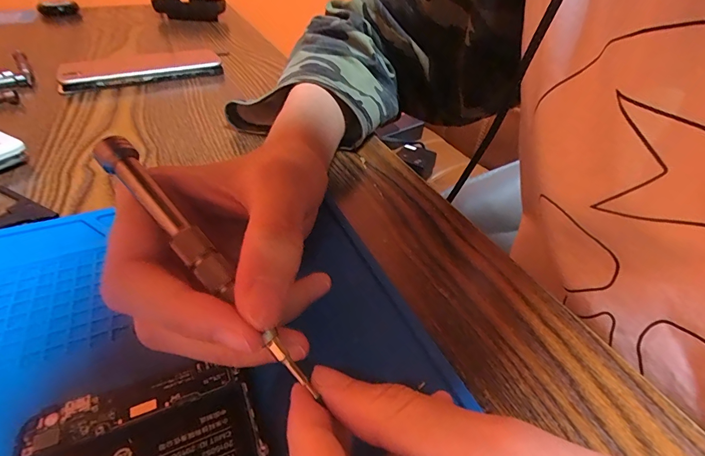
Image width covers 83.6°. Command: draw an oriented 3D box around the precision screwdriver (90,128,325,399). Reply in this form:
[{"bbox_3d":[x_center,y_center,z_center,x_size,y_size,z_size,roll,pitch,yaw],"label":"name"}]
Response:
[{"bbox_3d":[-0.047,0.008,0.121,0.098,0.007,0.008,47,51,9],"label":"precision screwdriver"}]

